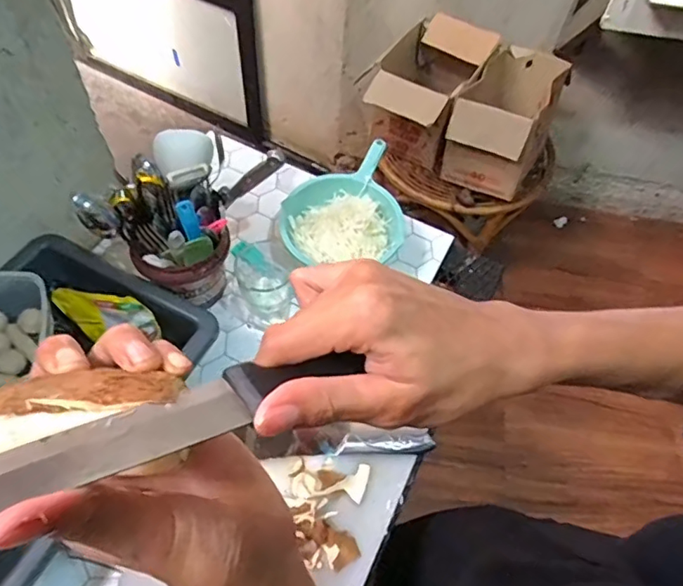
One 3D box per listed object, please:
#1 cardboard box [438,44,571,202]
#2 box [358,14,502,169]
[{"bbox_3d":[0.429,-0.491,1.387,0.202,0.256,0.399,24,63,9],"label":"cardboard box"},{"bbox_3d":[0.208,-0.533,1.399,0.273,0.208,0.361,23,63,8],"label":"box"}]

